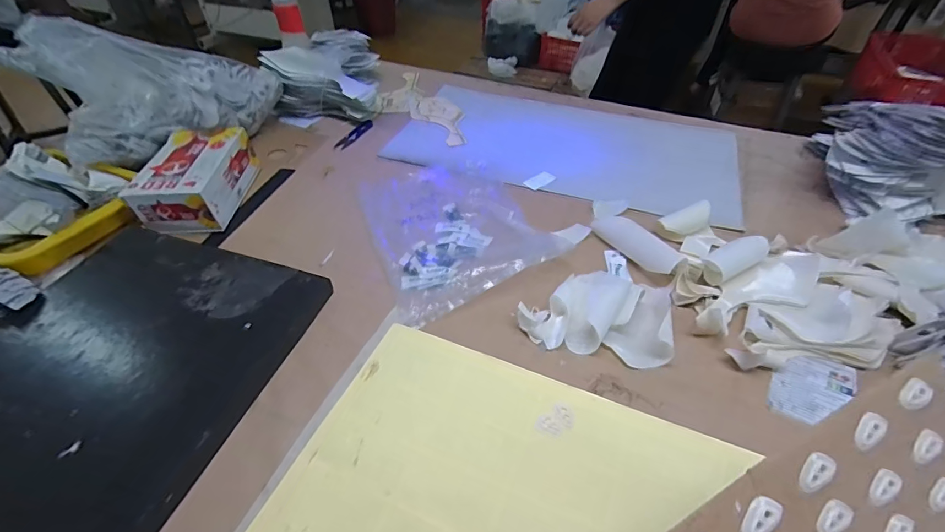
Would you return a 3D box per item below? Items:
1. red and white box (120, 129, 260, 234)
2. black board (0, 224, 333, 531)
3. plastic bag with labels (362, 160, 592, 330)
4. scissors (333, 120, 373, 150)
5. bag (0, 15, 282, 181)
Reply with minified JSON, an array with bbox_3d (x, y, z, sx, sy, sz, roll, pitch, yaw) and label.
[{"bbox_3d":[-0.396,-0.122,0.631,0.107,0.079,0.160,1,46,3],"label":"red and white box"},{"bbox_3d":[-0.357,0.095,0.452,0.300,0.036,0.309,13,48,13],"label":"black board"},{"bbox_3d":[-0.019,-0.073,0.606,0.252,0.031,0.282,-21,49,-17],"label":"plastic bag with labels"},{"bbox_3d":[-0.213,-0.241,0.797,0.028,0.005,0.101,18,49,18],"label":"scissors"},{"bbox_3d":[-0.449,-0.269,0.634,0.313,0.175,0.106,-32,54,-28],"label":"bag"}]

